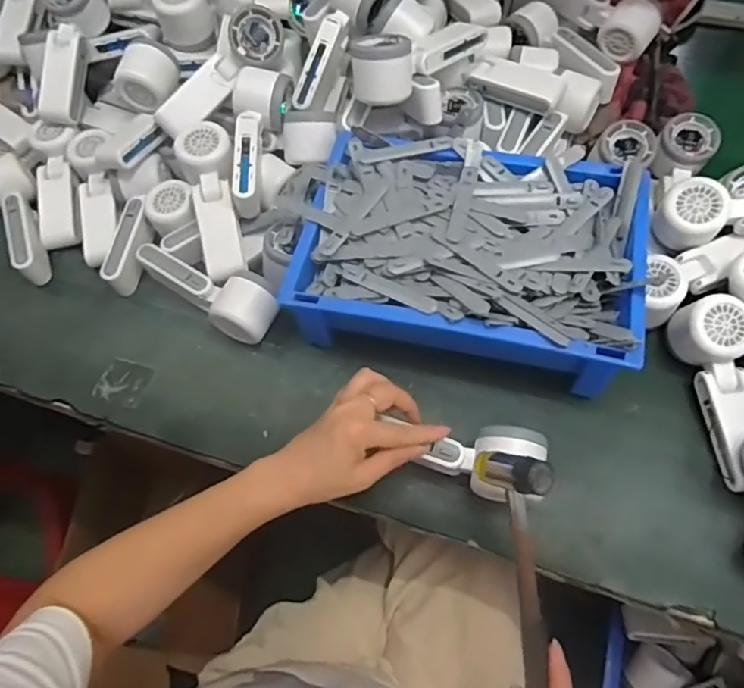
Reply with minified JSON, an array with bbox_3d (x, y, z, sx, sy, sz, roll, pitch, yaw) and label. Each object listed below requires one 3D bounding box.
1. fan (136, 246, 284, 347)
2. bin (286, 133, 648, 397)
[{"bbox_3d":[-0.165,-0.065,0.579,0.160,0.052,0.066,35,70,19],"label":"fan"},{"bbox_3d":[0.087,-0.078,0.544,0.309,0.088,0.222,12,64,10],"label":"bin"}]

